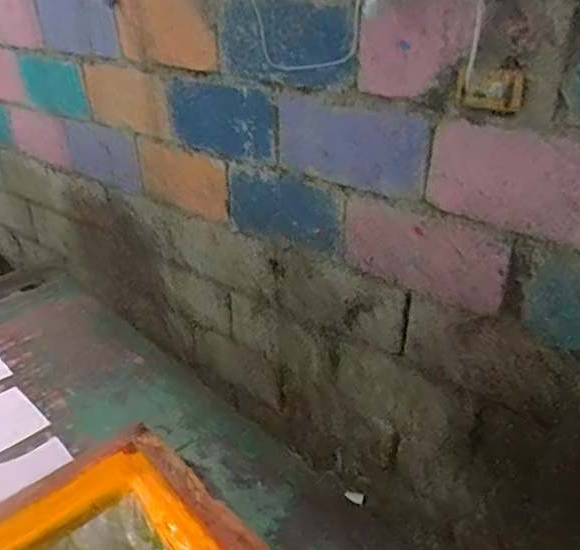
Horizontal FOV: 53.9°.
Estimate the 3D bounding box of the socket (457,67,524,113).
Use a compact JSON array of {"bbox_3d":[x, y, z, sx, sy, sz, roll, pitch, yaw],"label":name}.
[{"bbox_3d":[0.365,-0.337,1.040,0.113,0.068,0.030,8,31,15],"label":"socket"}]

